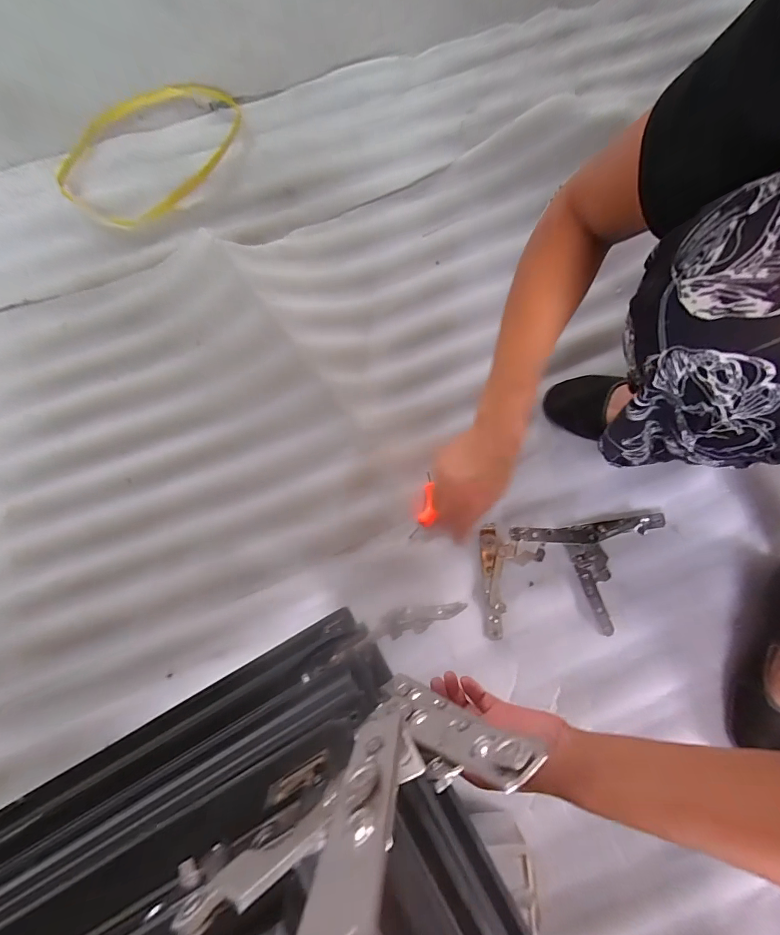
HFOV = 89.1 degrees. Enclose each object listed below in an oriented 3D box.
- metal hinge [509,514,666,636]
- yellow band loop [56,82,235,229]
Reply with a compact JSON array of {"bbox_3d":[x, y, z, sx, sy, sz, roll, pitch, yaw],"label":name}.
[{"bbox_3d":[0.274,0.141,0.517,0.211,0.027,0.143,-5,78,-2],"label":"metal hinge"},{"bbox_3d":[-0.385,-0.517,0.644,0.266,0.029,0.271,-2,78,-2],"label":"yellow band loop"}]

